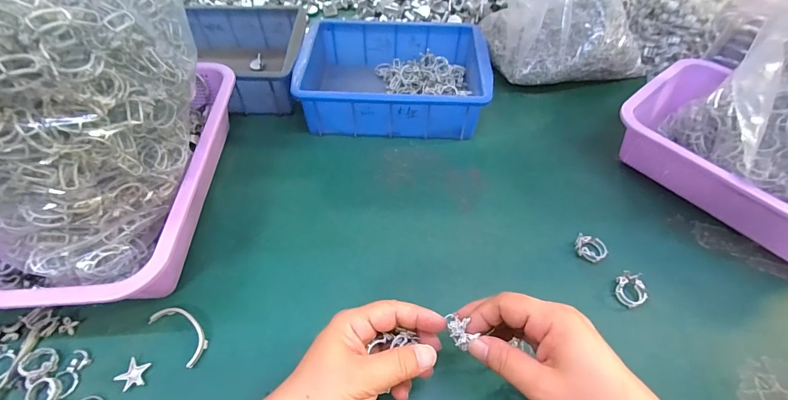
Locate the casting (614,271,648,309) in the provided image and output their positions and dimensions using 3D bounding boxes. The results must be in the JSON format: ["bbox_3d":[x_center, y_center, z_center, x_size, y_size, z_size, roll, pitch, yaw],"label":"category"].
[{"bbox_3d":[0.232,0.088,0.350,0.025,0.016,0.031,1,53,0],"label":"casting"}]

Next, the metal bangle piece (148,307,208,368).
[{"bbox_3d":[-0.191,0.117,0.320,0.065,0.006,0.027,32,59,21],"label":"metal bangle piece"}]

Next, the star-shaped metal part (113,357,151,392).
[{"bbox_3d":[-0.218,0.147,0.300,0.022,0.004,0.023,22,56,16],"label":"star-shaped metal part"}]

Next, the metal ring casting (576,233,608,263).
[{"bbox_3d":[0.208,0.052,0.378,0.032,0.012,0.026,20,56,14],"label":"metal ring casting"}]

